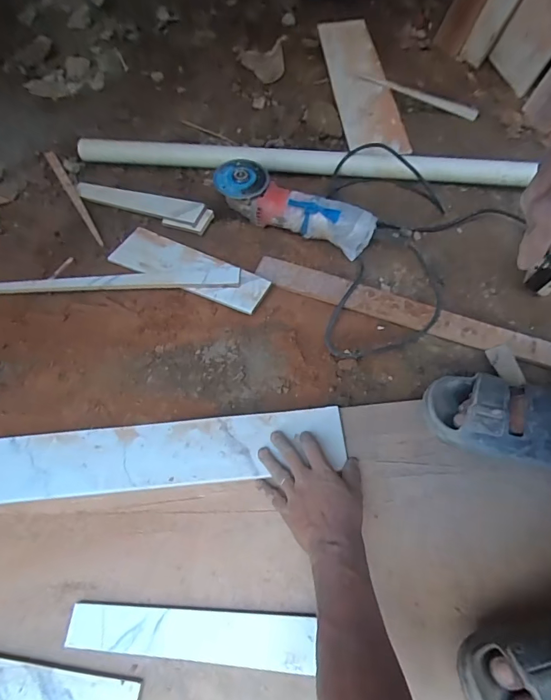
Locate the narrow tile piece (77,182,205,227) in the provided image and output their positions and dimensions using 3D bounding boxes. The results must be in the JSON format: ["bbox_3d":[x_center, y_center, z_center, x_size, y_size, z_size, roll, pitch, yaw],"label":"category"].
[{"bbox_3d":[-0.263,-0.283,0.782,0.293,0.009,0.042,20,84,21],"label":"narrow tile piece"}]

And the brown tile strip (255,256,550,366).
[{"bbox_3d":[0.206,-0.065,0.659,0.483,0.013,0.057,17,63,7],"label":"brown tile strip"}]

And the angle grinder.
[{"bbox_3d":[0.034,-0.249,0.719,0.281,0.084,0.085,15,61,8],"label":"angle grinder"}]

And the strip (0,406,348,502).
[{"bbox_3d":[-0.157,0.135,0.539,0.487,0.009,0.090,-7,60,-1],"label":"strip"}]

